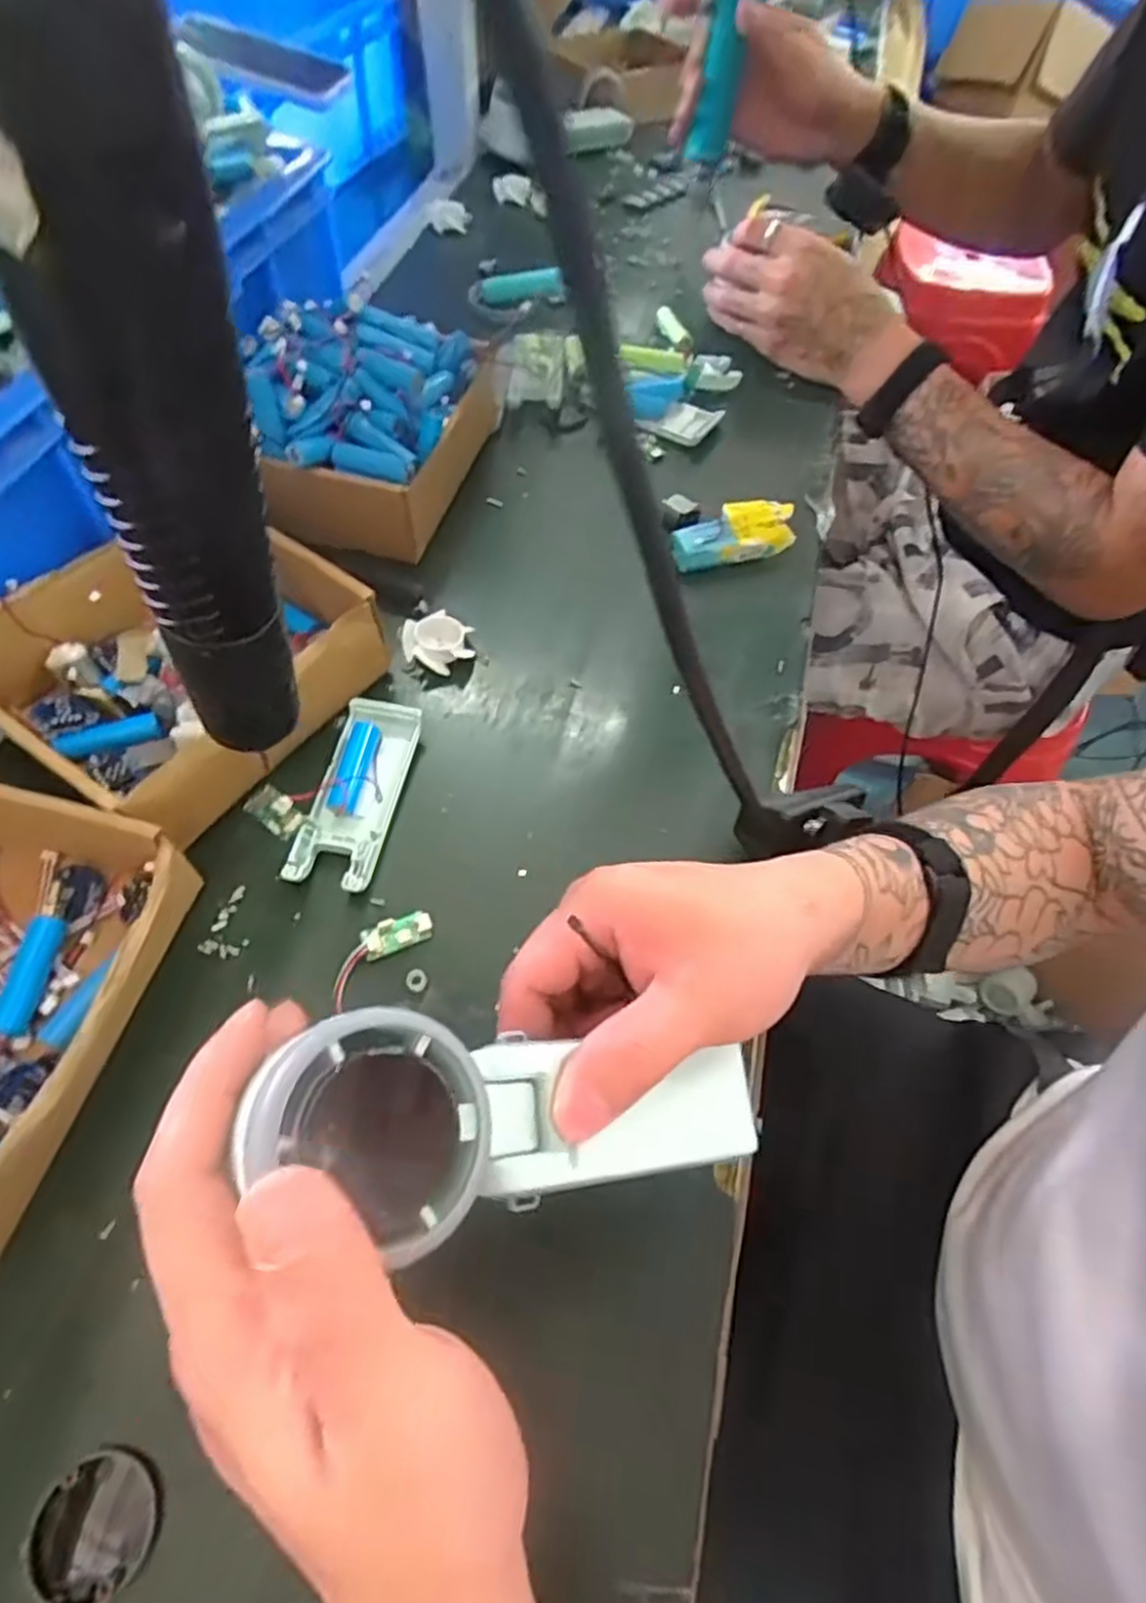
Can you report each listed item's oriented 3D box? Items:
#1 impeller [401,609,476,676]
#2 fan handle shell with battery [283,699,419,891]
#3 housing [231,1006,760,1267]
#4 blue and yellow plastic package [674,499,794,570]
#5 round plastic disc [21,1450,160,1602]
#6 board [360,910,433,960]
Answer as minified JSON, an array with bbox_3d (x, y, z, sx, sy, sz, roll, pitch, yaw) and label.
[{"bbox_3d":[-0.078,-0.092,0.434,0.037,0.018,0.035,1,59,-1],"label":"impeller"},{"bbox_3d":[-0.109,-0.007,0.380,0.042,0.024,0.105,9,59,4],"label":"fan handle shell with battery"},{"bbox_3d":[-0.007,0.093,0.214,0.163,0.022,0.050,22,50,-38],"label":"housing"},{"bbox_3d":[0.102,-0.174,0.480,0.076,0.020,0.032,-14,60,-10],"label":"blue and yellow plastic package"},{"bbox_3d":[-0.154,0.232,0.241,0.038,0.008,0.035,1,59,-1],"label":"round plastic disc"},{"bbox_3d":[-0.081,0.062,0.349,0.032,0.008,0.016,-22,62,-15],"label":"board"}]

